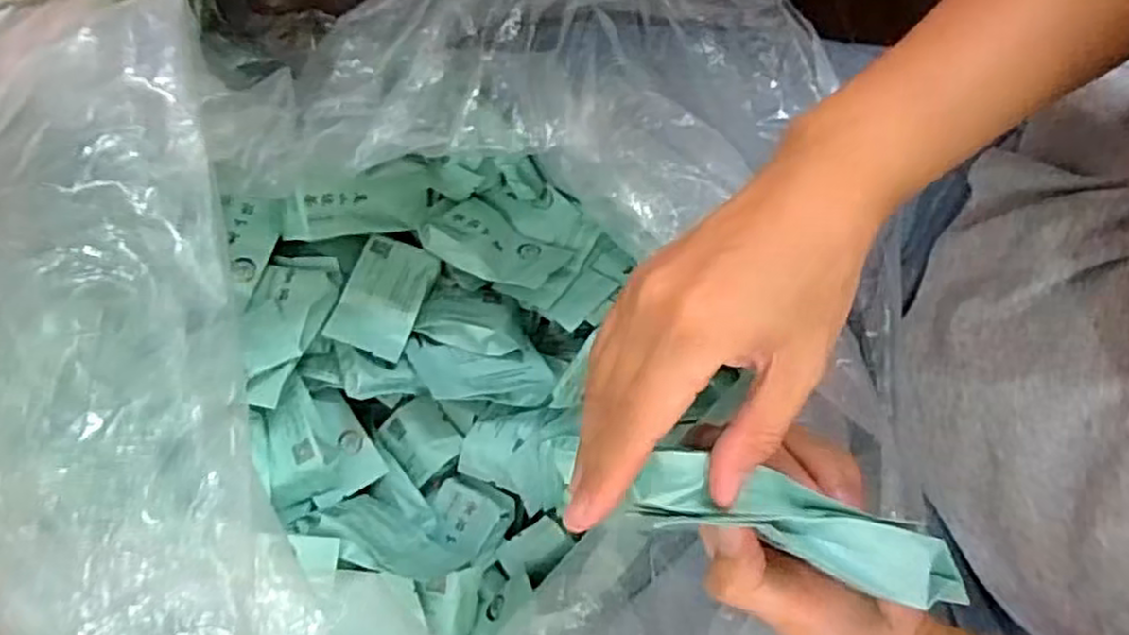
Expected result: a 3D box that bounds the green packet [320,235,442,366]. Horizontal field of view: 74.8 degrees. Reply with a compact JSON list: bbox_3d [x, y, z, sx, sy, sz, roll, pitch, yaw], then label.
[{"bbox_3d":[-0.132,-0.016,0.543,0.056,0.006,0.101,21,52,-9],"label":"green packet"}]

